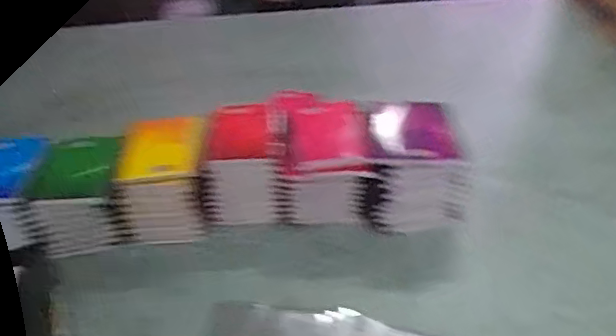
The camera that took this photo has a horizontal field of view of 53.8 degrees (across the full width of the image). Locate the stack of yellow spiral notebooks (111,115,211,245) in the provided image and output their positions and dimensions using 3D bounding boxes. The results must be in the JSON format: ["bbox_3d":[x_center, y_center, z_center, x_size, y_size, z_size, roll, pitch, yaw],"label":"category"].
[{"bbox_3d":[-0.194,0.013,0.843,0.115,0.110,0.152,-5,39,-2],"label":"stack of yellow spiral notebooks"}]

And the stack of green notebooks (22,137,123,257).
[{"bbox_3d":[-0.306,0.035,0.835,0.113,0.098,0.121,-4,39,-1],"label":"stack of green notebooks"}]

